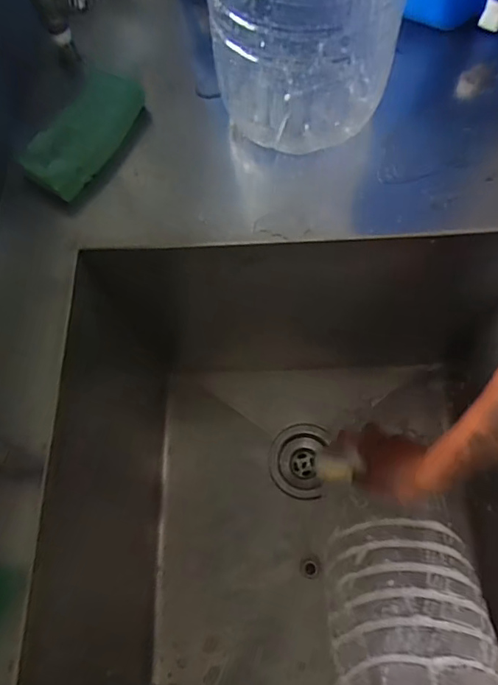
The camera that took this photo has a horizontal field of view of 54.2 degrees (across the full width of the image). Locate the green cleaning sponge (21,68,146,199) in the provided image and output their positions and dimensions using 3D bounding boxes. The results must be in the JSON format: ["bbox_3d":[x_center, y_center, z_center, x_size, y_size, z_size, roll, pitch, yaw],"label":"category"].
[{"bbox_3d":[-0.173,-0.223,0.512,0.073,0.032,0.155,28,71,13],"label":"green cleaning sponge"}]

